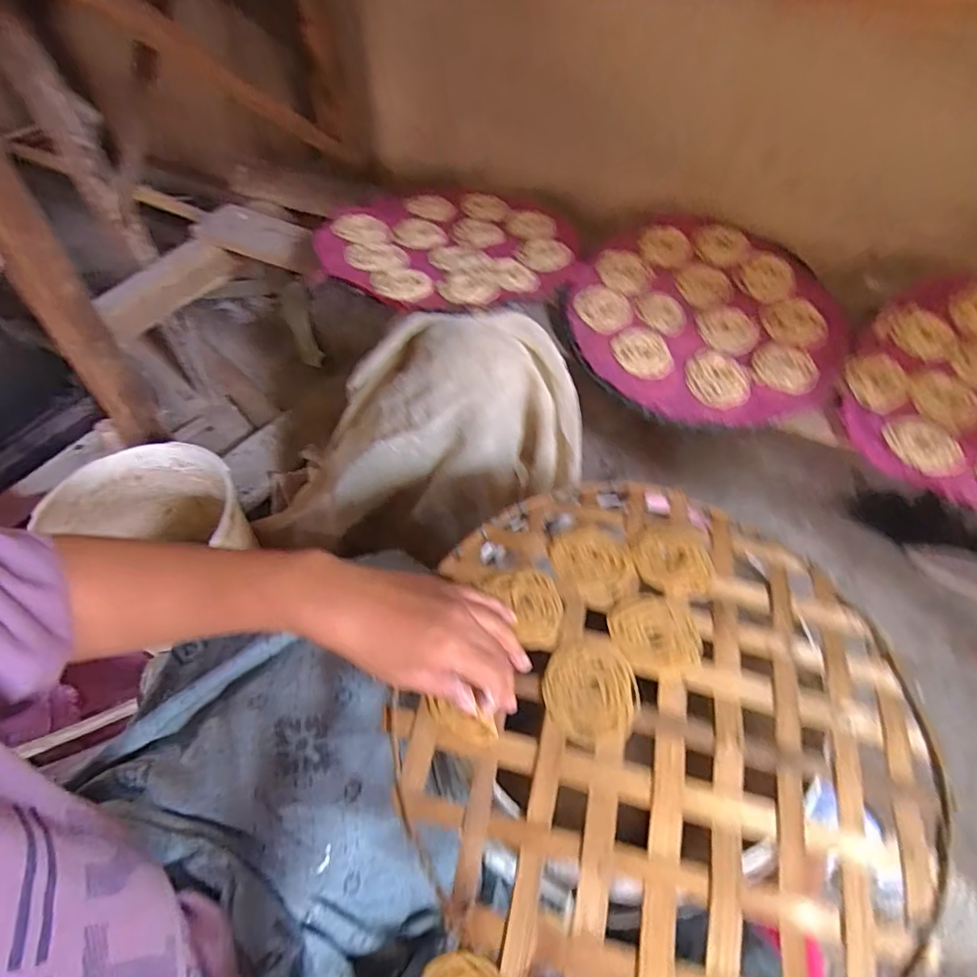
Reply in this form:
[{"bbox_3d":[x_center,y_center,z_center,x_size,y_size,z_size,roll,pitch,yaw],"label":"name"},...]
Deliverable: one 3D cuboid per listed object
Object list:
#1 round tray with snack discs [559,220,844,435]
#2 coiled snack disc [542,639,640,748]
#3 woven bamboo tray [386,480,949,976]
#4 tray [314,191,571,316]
[{"bbox_3d":[0.284,-0.230,0.721,0.340,0.086,0.330,1,53,-1],"label":"round tray with snack discs"},{"bbox_3d":[0.077,0.150,0.404,0.070,0.007,0.073,1,53,-1],"label":"coiled snack disc"},{"bbox_3d":[0.129,0.160,0.407,0.369,0.024,0.374,29,57,19],"label":"woven bamboo tray"},{"bbox_3d":[-0.052,-0.347,0.776,0.342,0.063,0.367,1,53,-1],"label":"tray"}]

